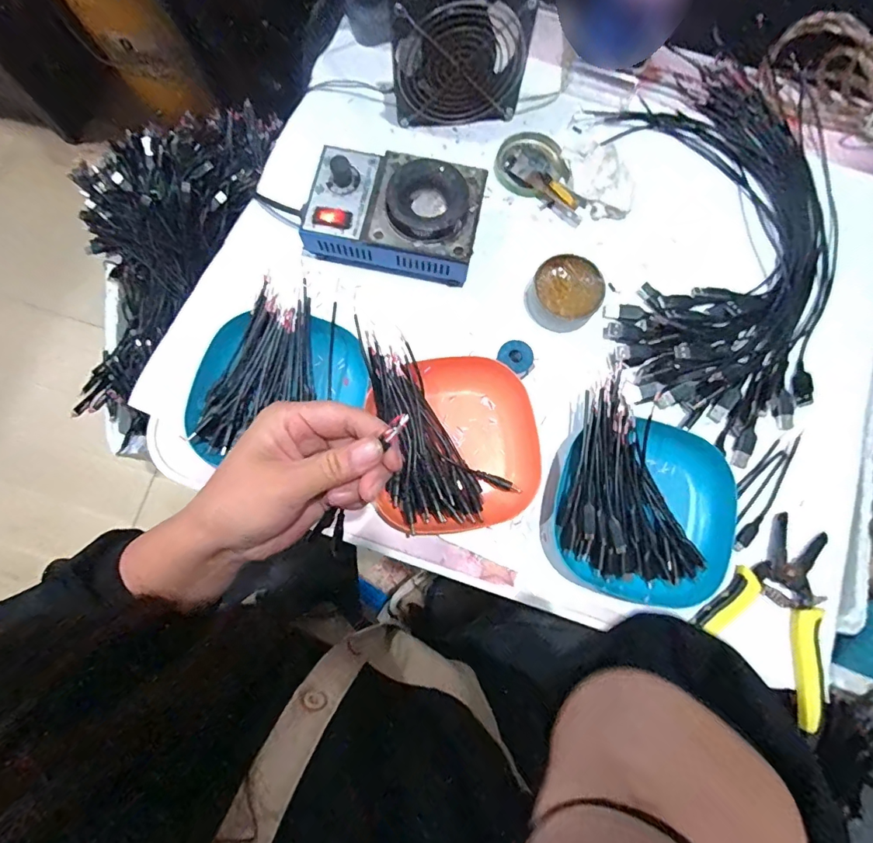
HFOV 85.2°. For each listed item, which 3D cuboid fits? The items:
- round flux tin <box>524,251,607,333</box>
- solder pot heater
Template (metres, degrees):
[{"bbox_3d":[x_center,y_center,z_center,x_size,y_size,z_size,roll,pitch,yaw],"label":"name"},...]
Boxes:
[{"bbox_3d":[0.117,-0.117,0.433,0.062,0.025,0.063,0,79,-1],"label":"round flux tin"},{"bbox_3d":[-0.037,-0.187,0.428,0.148,0.065,0.095,11,79,2],"label":"solder pot heater"}]

